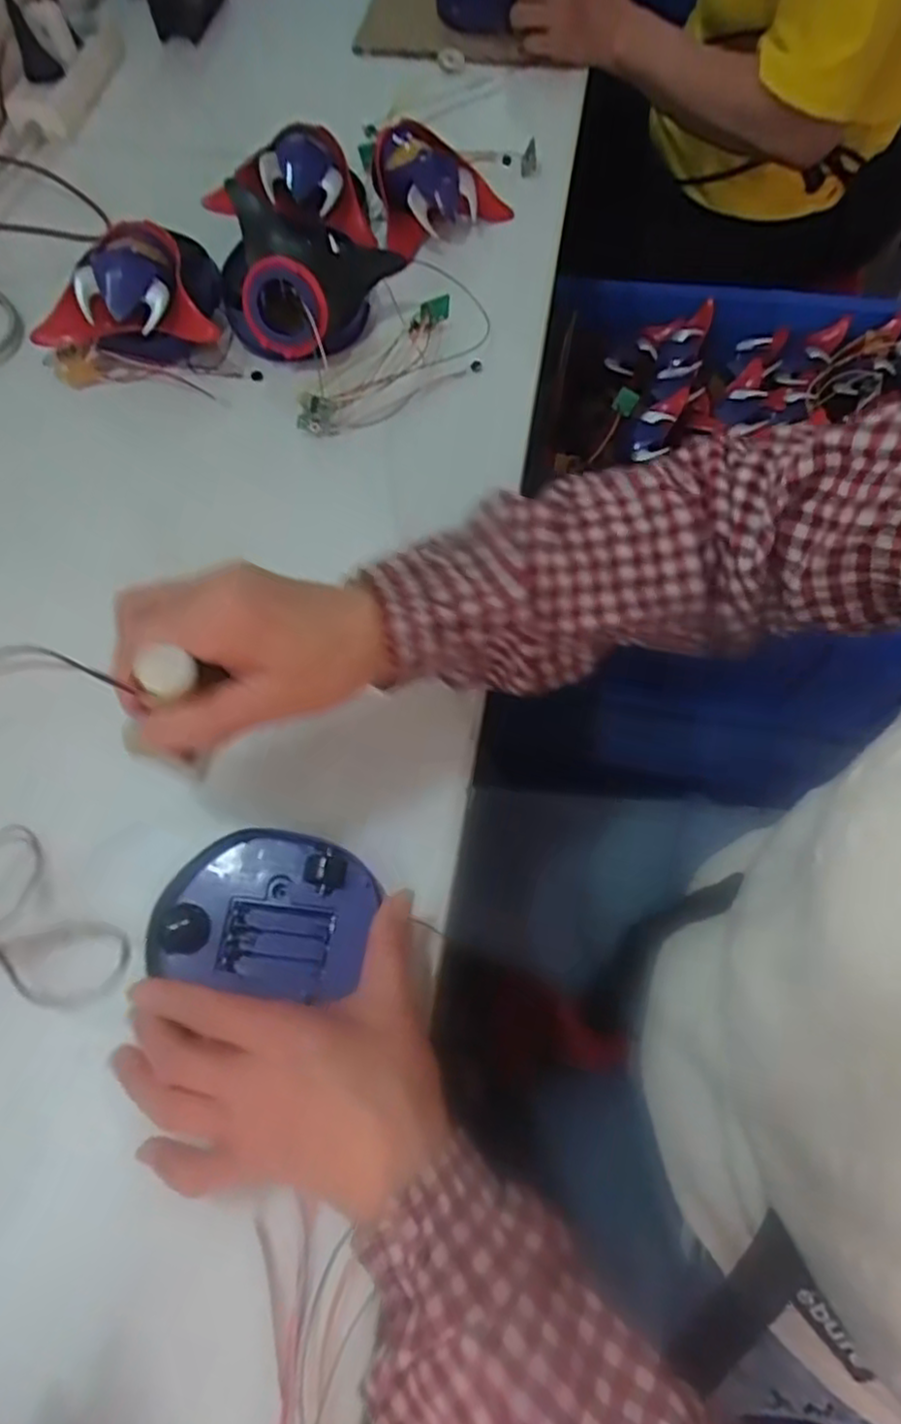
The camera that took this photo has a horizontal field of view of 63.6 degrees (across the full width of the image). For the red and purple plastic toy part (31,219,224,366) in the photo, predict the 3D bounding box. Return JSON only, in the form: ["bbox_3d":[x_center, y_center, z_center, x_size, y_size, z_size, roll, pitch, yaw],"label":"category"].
[{"bbox_3d":[-0.238,-0.309,0.539,0.134,0.063,0.095,-8,65,-3],"label":"red and purple plastic toy part"}]

